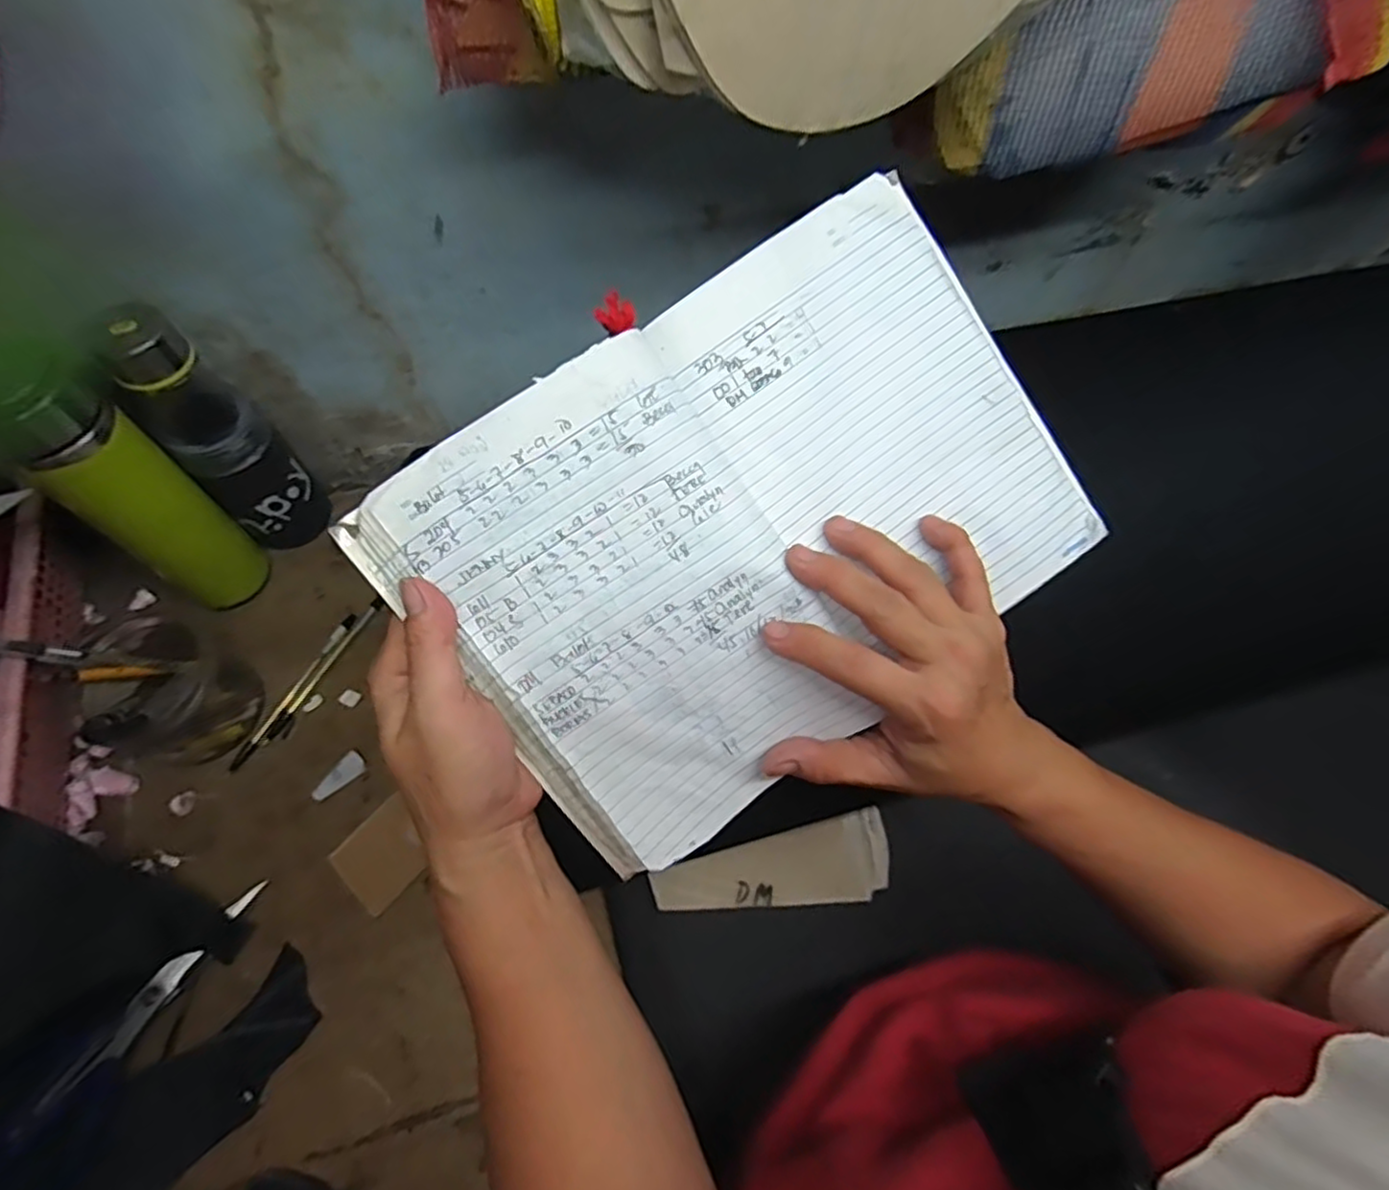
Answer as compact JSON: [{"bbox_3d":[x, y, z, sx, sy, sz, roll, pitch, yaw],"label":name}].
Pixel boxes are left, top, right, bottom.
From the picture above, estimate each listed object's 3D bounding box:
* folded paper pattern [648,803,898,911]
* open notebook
[{"bbox_3d":[0.059,0.203,0.488,0.171,0.007,0.055,-12,66,-9],"label":"folded paper pattern"},{"bbox_3d":[0.031,-0.030,0.292,0.275,0.017,0.192,-36,104,-10],"label":"open notebook"}]

